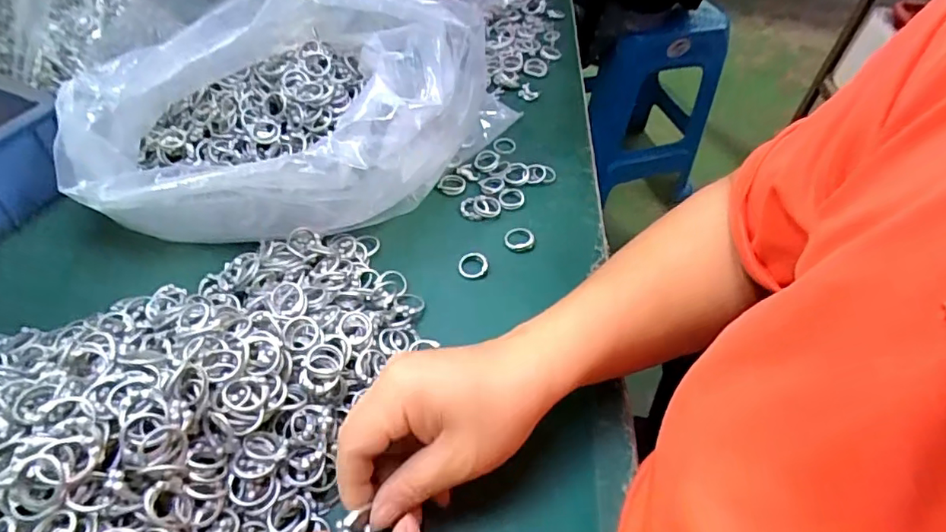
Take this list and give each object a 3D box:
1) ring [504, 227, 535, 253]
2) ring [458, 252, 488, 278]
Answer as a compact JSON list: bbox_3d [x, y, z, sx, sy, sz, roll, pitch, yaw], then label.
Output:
[{"bbox_3d":[0.036,-0.022,0.429,0.023,0.007,0.025,-3,50,-6],"label":"ring"},{"bbox_3d":[0.000,-0.001,0.414,0.020,0.008,0.022,2,50,-2],"label":"ring"}]

